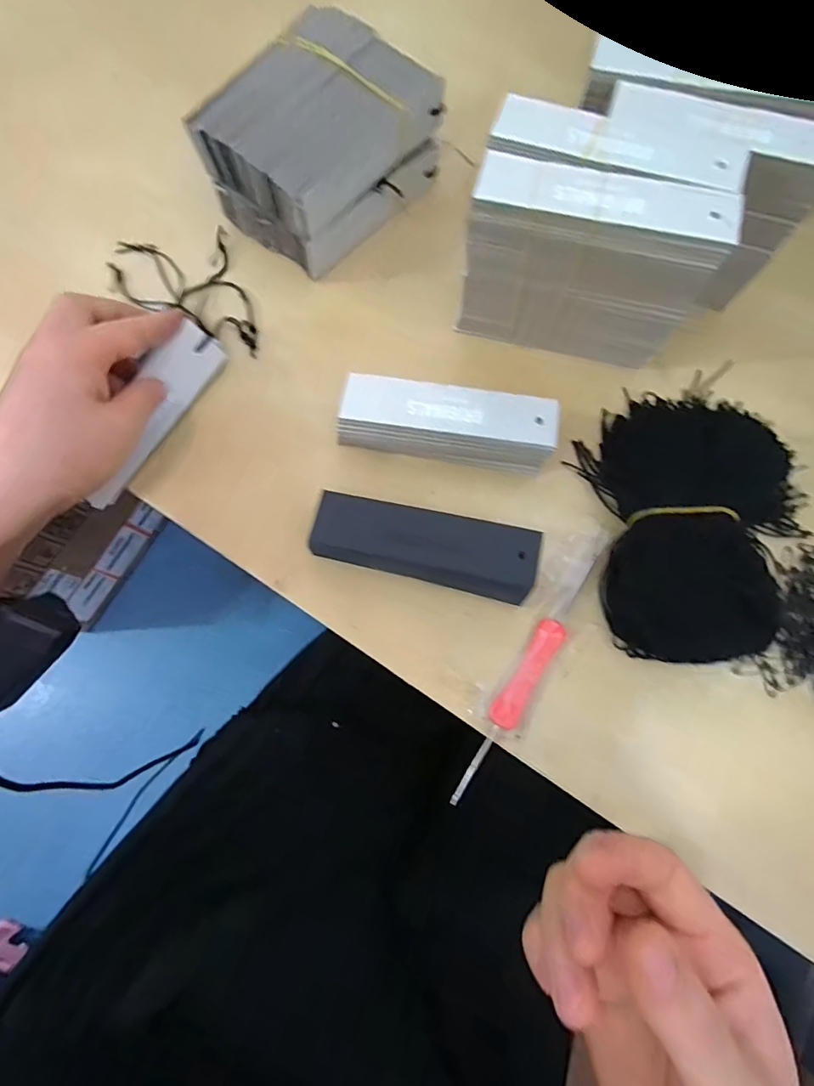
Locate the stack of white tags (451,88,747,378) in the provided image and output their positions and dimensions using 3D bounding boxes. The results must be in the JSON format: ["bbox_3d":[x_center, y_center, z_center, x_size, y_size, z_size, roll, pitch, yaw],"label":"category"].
[{"bbox_3d":[0.103,-0.170,0.298,0.128,0.102,0.072,18,75,5],"label":"stack of white tags"}]

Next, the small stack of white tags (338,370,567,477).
[{"bbox_3d":[0.025,-0.072,0.309,0.125,0.033,0.043,9,76,3],"label":"small stack of white tags"}]

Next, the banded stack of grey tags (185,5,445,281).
[{"bbox_3d":[-0.056,-0.266,0.345,0.102,0.079,0.135,41,80,10],"label":"banded stack of grey tags"}]

